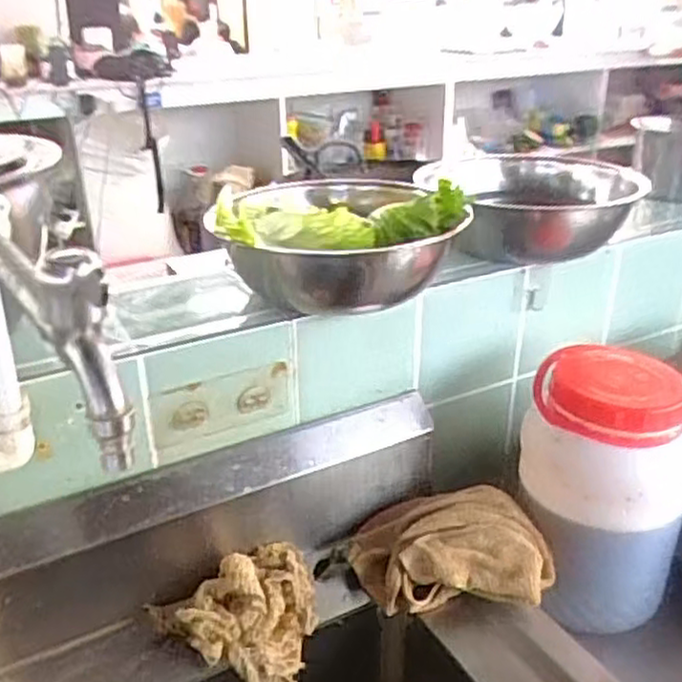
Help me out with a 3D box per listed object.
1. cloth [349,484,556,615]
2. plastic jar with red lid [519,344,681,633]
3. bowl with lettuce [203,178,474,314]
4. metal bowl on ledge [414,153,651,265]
[{"bbox_3d":[0.117,0.212,0.748,0.207,0.071,0.125,4,26,10],"label":"cloth"},{"bbox_3d":[0.279,0.157,0.766,0.168,0.252,0.171,-1,26,0],"label":"plastic jar with red lid"},{"bbox_3d":[0.004,-0.111,0.747,0.227,0.090,0.240,-1,26,0],"label":"bowl with lettuce"},{"bbox_3d":[0.215,-0.156,0.859,0.246,0.076,0.229,0,26,1],"label":"metal bowl on ledge"}]

